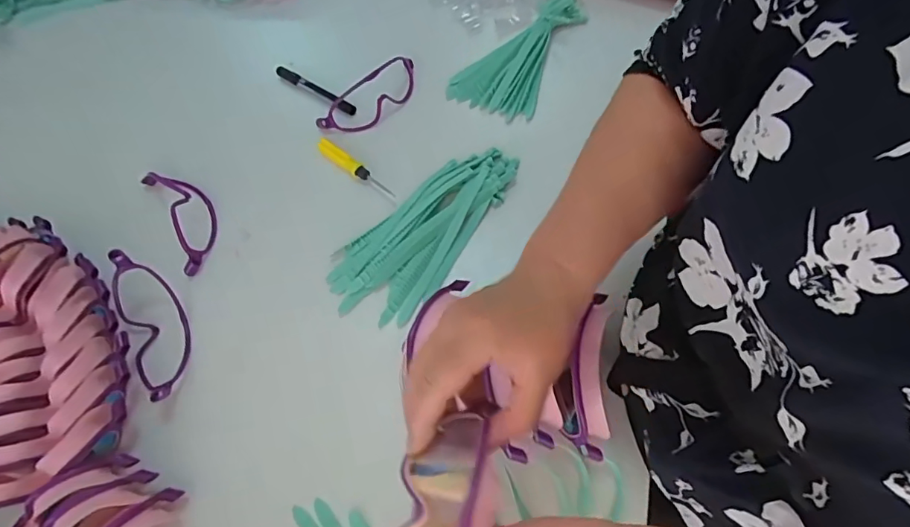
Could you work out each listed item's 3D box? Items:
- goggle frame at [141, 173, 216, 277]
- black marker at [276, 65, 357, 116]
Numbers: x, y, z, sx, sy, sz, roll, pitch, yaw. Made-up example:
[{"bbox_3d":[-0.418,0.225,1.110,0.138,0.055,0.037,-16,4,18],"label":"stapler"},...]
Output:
[{"bbox_3d":[-0.327,-0.066,0.601,0.062,0.041,0.160,-30,65,-11],"label":"goggle frame"},{"bbox_3d":[-0.188,-0.236,0.680,0.134,0.020,0.017,34,70,19],"label":"black marker"}]

